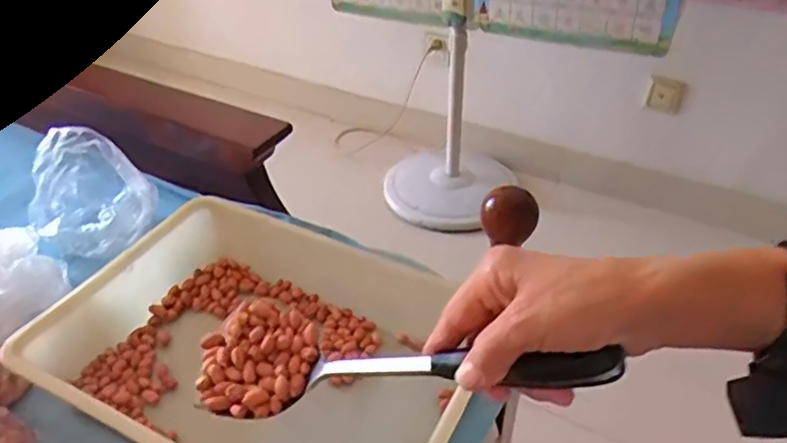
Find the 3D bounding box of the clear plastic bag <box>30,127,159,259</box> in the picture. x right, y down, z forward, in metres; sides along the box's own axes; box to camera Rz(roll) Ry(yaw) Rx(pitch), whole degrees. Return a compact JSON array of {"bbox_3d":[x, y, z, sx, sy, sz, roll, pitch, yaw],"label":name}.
[{"bbox_3d":[-0.371,-0.030,0.750,0.152,0.104,0.123,31,47,33],"label":"clear plastic bag"}]

